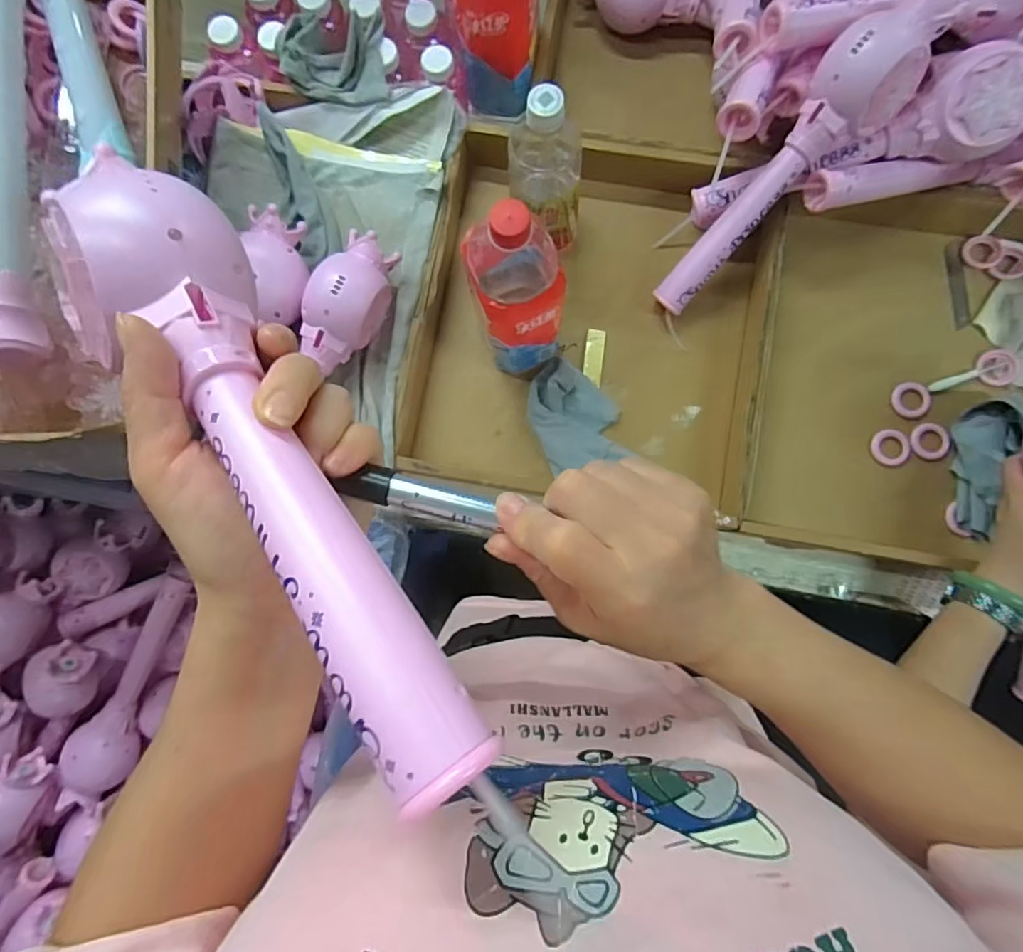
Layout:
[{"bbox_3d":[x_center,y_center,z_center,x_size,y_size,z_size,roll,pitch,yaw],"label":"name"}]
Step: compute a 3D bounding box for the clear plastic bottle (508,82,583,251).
[{"bbox_3d":[0.033,-0.283,0.537,0.066,0.185,0.062,-7,84,2],"label":"clear plastic bottle"}]

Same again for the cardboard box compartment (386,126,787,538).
[{"bbox_3d":[0.086,-0.162,0.593,0.353,0.049,0.390,10,85,4],"label":"cardboard box compartment"}]

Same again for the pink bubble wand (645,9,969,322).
[{"bbox_3d":[0.255,-0.285,0.528,0.075,0.059,0.301,45,120,6],"label":"pink bubble wand"}]

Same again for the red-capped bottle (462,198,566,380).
[{"bbox_3d":[0.005,-0.169,0.511,0.077,0.223,0.105,-11,84,2],"label":"red-capped bottle"}]

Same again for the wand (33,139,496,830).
[{"bbox_3d":[-0.090,-0.009,0.202,0.055,0.042,0.258,-35,75,0],"label":"wand"}]

